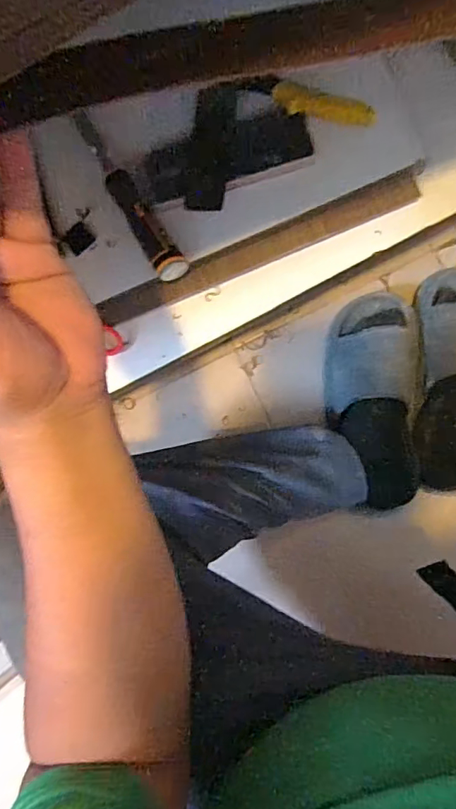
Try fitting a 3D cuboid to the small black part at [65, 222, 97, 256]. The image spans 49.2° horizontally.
[{"bbox_3d":[-0.168,-0.187,0.560,0.030,0.008,0.028,-45,81,4],"label":"small black part"}]

